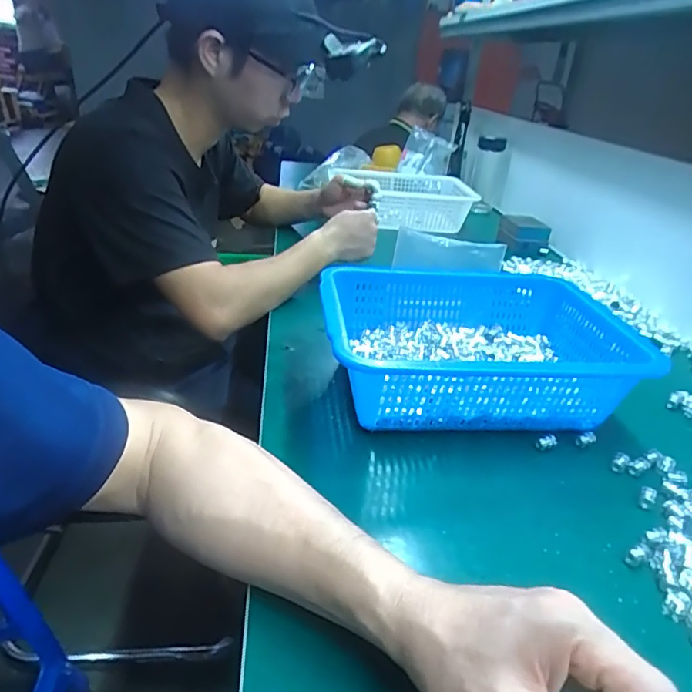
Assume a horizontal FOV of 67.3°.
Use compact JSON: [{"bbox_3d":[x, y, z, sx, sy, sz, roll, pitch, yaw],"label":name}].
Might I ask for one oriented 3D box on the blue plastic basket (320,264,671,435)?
[{"bbox_3d":[0.130,0.004,0.546,0.308,0.096,0.239,2,29,-6],"label":"blue plastic basket"}]

